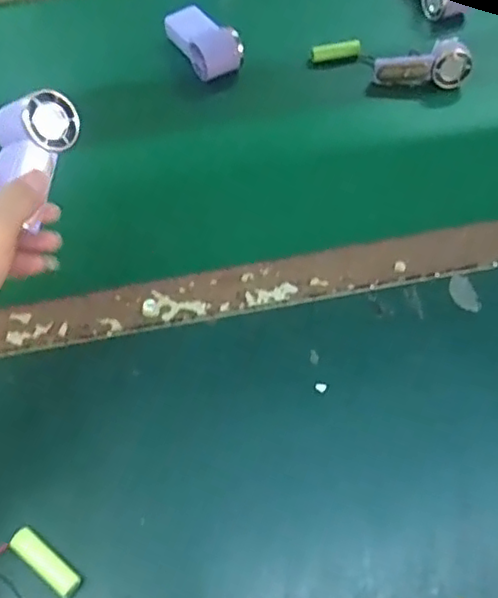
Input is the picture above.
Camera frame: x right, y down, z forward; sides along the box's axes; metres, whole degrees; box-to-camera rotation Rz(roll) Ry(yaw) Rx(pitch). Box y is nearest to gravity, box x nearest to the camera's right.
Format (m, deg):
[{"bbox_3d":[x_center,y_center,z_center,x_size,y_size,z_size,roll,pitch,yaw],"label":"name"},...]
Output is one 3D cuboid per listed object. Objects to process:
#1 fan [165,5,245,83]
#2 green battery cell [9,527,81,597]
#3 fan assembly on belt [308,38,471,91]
[{"bbox_3d":[-0.047,-0.258,0.639,0.051,0.034,0.089,-36,66,-19],"label":"fan"},{"bbox_3d":[-0.127,0.165,0.396,0.050,0.018,0.015,32,65,18],"label":"green battery cell"},{"bbox_3d":[0.142,-0.240,0.636,0.153,0.039,0.042,9,60,5],"label":"fan assembly on belt"}]

